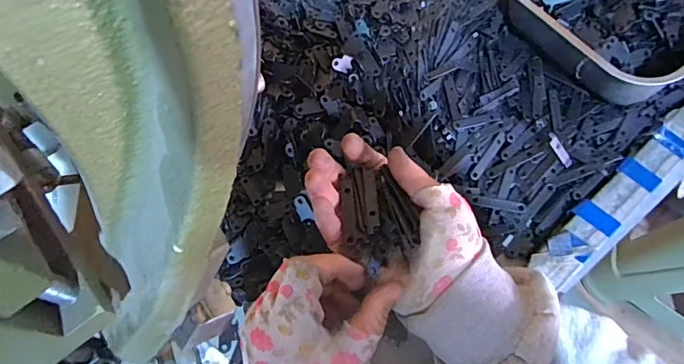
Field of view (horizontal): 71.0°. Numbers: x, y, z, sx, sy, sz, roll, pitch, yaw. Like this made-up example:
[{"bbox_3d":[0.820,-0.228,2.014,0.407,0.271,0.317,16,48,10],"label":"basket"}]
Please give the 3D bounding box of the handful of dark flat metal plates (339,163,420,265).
[{"bbox_3d":[0.022,0.020,0.323,0.043,0.015,0.068,-16,66,-5],"label":"handful of dark flat metal plates"}]

